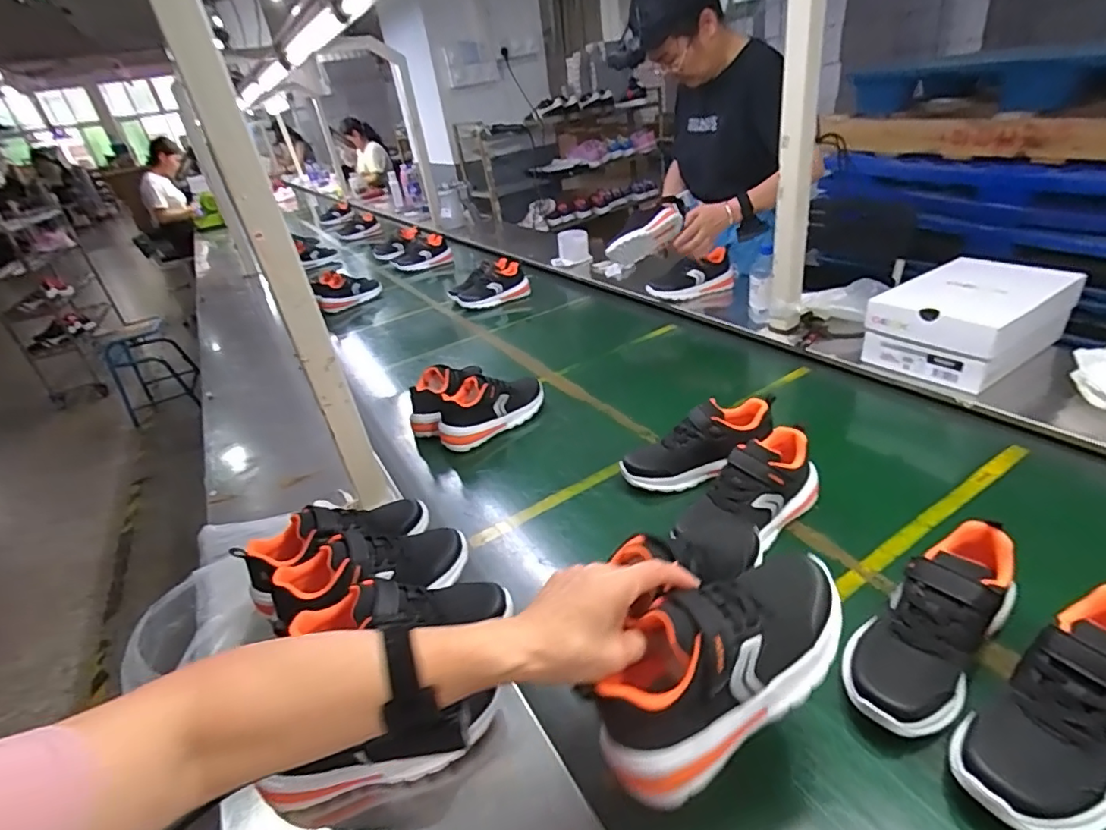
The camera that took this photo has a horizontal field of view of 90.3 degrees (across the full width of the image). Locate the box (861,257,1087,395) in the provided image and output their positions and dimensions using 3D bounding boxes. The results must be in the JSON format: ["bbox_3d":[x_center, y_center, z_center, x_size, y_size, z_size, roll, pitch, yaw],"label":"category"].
[{"bbox_3d":[0.723,-0.167,0.952,0.303,0.120,0.198,-26,34,-23],"label":"box"}]

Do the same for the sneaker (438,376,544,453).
[{"bbox_3d":[-0.112,-0.024,1.018,0.222,0.090,0.072,-29,36,-27],"label":"sneaker"}]

